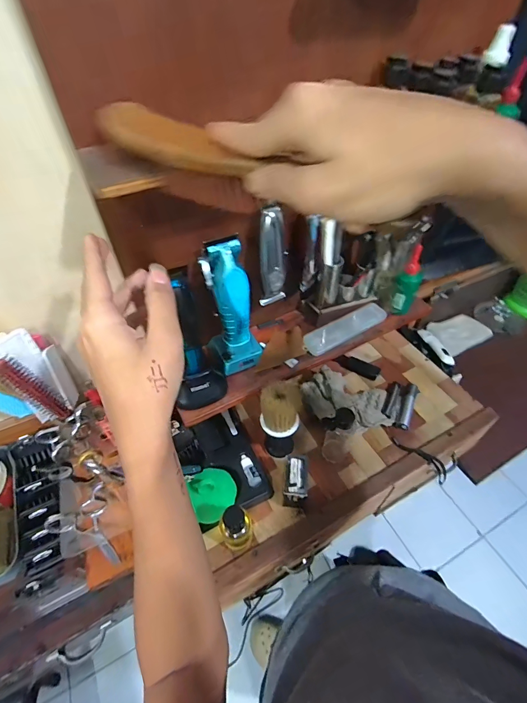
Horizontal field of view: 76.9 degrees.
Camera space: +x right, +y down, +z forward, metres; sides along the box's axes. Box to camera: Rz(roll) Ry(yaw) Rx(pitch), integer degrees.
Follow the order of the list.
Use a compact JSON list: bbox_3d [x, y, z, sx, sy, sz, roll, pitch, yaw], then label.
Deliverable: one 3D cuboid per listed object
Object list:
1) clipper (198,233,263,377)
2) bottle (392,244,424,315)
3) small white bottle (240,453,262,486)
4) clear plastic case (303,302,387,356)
[{"bbox_3d":[-0.040,-0.055,0.458,0.069,0.186,0.064,-23,53,-19],"label":"clipper"},{"bbox_3d":[0.243,-0.117,0.555,0.042,0.103,0.044,24,53,20],"label":"bottle"},{"bbox_3d":[-0.021,0.180,0.507,0.019,0.012,0.053,-17,51,-15],"label":"small white bottle"},{"bbox_3d":[0.141,-0.043,0.557,0.162,0.026,0.039,-27,54,-22],"label":"clear plastic case"}]

